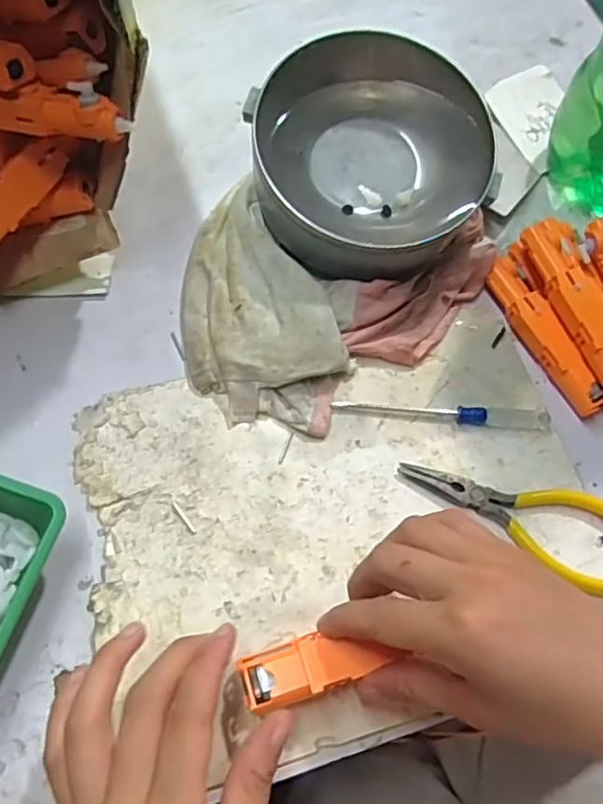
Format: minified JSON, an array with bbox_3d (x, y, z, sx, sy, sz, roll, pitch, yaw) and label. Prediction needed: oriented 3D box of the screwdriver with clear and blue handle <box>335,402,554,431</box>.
[{"bbox_3d":[0.083,0.006,0.371,0.127,0.010,0.012,4,65,1],"label":"screwdriver with clear and blue handle"}]

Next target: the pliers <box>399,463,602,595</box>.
[{"bbox_3d":[0.122,0.055,0.350,0.127,0.010,0.050,33,69,14],"label":"pliers"}]

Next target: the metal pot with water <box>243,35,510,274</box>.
[{"bbox_3d":[0.042,-0.148,0.397,0.137,0.085,0.128,1,66,-2],"label":"metal pot with water"}]

